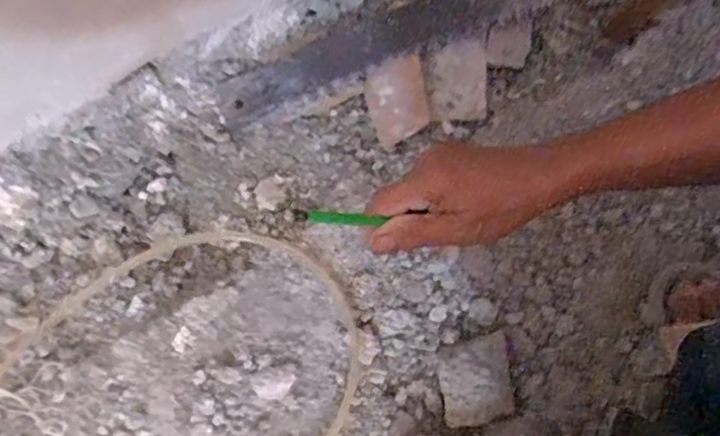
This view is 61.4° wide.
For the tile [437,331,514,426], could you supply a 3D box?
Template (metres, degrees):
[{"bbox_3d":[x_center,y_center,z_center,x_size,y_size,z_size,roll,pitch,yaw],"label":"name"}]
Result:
[{"bbox_3d":[0.129,0.178,0.667,0.080,0.016,0.089,-10,78,-3],"label":"tile"}]

